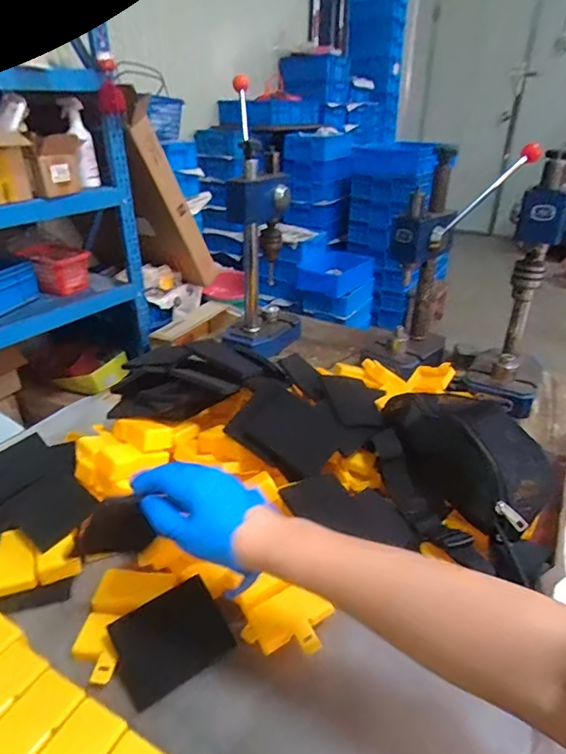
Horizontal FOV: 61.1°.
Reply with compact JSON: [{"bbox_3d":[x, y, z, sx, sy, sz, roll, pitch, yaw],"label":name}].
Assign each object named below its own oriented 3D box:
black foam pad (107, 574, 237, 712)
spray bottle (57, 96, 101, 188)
[{"bbox_3d":[-0.108,0.252,0.465,0.101,0.008,0.078,-23,77,-24],"label":"black foam pad"},{"bbox_3d":[-0.587,-0.674,1.390,0.070,0.223,0.090,-19,35,-30],"label":"spray bottle"}]

